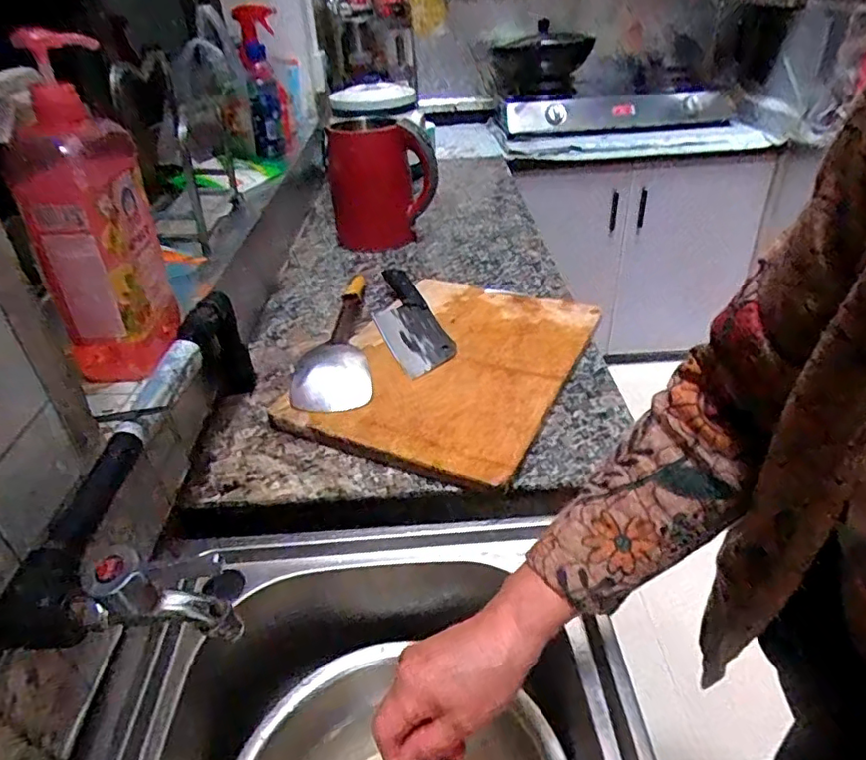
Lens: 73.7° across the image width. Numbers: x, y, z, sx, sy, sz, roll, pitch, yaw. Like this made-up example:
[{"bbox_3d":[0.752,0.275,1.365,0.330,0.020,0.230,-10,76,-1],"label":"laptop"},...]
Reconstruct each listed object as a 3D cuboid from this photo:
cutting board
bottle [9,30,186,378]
[{"bbox_3d":[0.028,-0.030,0.754,0.291,0.019,0.395,14,37,23],"label":"cutting board"},{"bbox_3d":[-0.307,-0.146,0.521,0.093,0.267,0.115,-14,35,-16],"label":"bottle"}]

